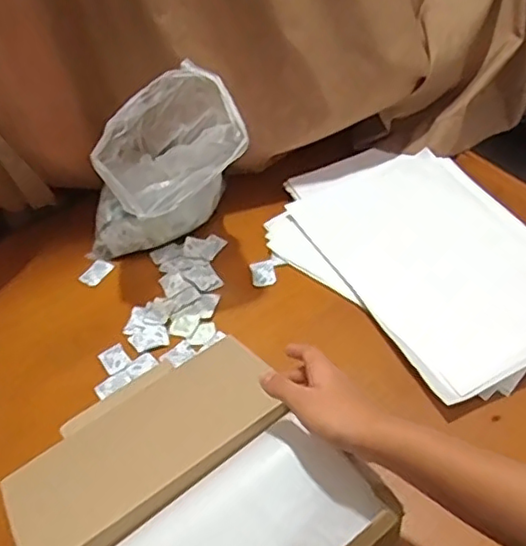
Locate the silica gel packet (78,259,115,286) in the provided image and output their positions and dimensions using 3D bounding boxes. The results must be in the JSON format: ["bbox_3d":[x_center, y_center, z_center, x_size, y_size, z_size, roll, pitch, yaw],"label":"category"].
[{"bbox_3d":[-0.222,-0.002,0.816,0.032,0.004,0.042,23,56,24],"label":"silica gel packet"}]

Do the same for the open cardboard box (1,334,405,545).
[{"bbox_3d":[-0.074,0.207,0.553,0.266,0.104,0.282,-32,53,-20],"label":"open cardboard box"}]

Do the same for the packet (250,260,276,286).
[{"bbox_3d":[0.001,0.000,0.786,0.030,0.005,0.041,-10,49,-2],"label":"packet"}]

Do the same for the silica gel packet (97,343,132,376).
[{"bbox_3d":[-0.174,0.101,0.720,0.029,0.004,0.038,-30,53,-18],"label":"silica gel packet"}]

